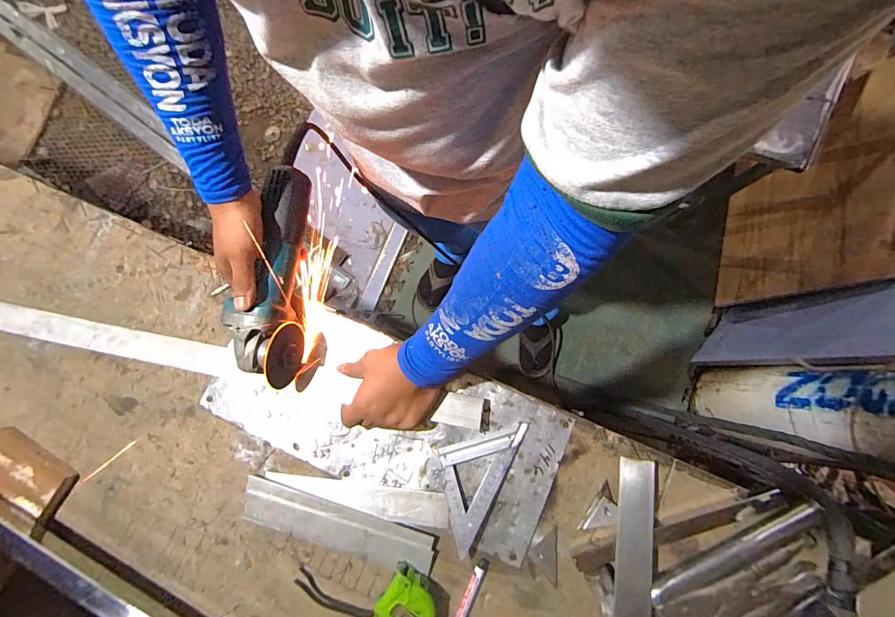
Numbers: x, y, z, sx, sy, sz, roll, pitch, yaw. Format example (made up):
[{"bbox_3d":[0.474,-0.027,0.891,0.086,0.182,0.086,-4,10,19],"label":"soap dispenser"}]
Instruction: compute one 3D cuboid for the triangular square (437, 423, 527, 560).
[{"bbox_3d":[0.026,0.204,0.478,0.079,0.010,0.160,26,83,9],"label":"triangular square"}]

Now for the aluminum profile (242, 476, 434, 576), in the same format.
[{"bbox_3d":[-0.138,0.271,0.476,0.241,0.018,0.052,16,82,8],"label":"aluminum profile"}]

